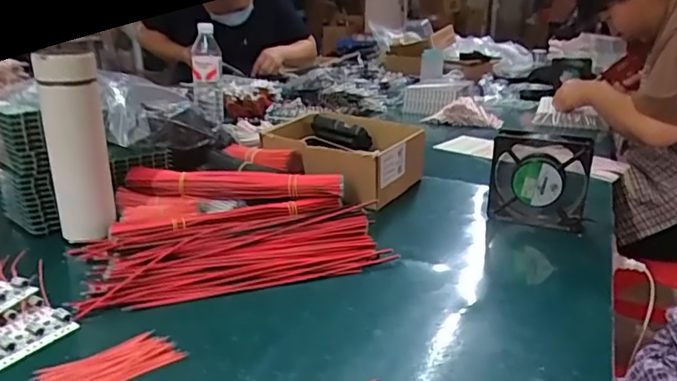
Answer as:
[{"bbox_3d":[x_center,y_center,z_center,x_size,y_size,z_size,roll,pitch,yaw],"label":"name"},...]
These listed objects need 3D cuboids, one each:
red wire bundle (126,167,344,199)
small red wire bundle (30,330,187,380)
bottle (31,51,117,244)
[{"bbox_3d":[-0.145,-0.007,0.722,0.298,0.036,0.035,3,20,6],"label":"red wire bundle"},{"bbox_3d":[-0.190,0.144,0.435,0.100,0.005,0.059,-16,25,-39],"label":"small red wire bundle"},{"bbox_3d":[-0.322,-0.057,0.643,0.068,0.202,0.060,-9,21,-24],"label":"bottle"}]

